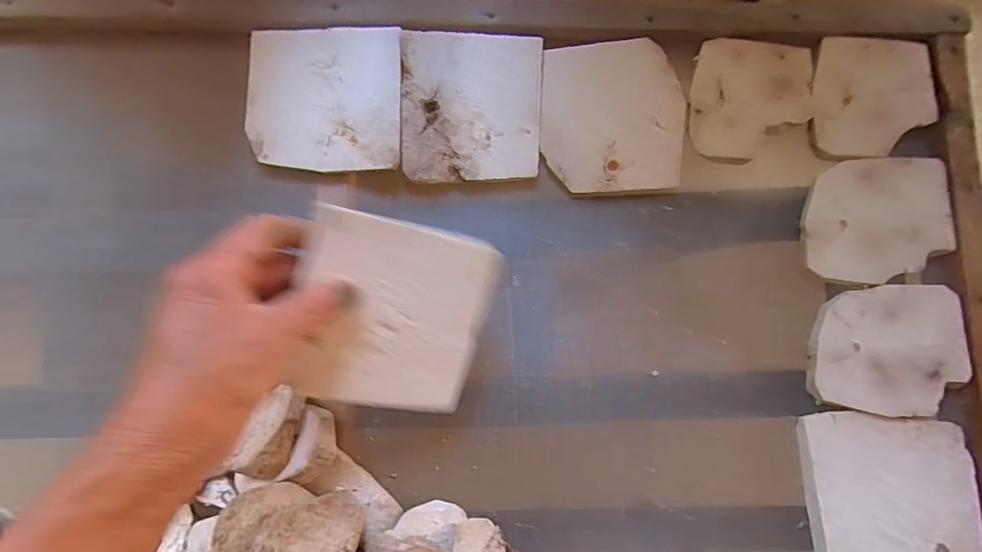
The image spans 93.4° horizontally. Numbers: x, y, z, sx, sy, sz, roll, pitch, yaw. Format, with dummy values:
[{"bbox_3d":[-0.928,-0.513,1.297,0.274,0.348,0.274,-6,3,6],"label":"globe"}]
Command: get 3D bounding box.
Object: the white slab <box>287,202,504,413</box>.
[{"bbox_3d":[-0.055,0.026,0.274,0.111,0.006,0.112,13,100,-28],"label":"white slab"}]

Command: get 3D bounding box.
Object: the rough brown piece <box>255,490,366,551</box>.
[{"bbox_3d":[-0.111,0.170,0.287,0.060,0.022,0.060,7,76,-29],"label":"rough brown piece"}]

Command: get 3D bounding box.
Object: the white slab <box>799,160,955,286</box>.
[{"bbox_3d":[0.297,-0.043,0.356,0.103,0.006,0.094,-2,83,8],"label":"white slab"}]

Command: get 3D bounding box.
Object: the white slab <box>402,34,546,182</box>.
[{"bbox_3d":[-0.014,-0.129,0.357,0.106,0.004,0.109,0,93,-7],"label":"white slab"}]

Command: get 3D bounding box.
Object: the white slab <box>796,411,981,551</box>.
[{"bbox_3d":[0.290,0.158,0.336,0.113,0.009,0.110,-2,82,3],"label":"white slab"}]

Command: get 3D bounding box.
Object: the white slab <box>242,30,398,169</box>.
[{"bbox_3d":[-0.124,-0.133,0.344,0.112,0.006,0.108,0,86,-5],"label":"white slab"}]

